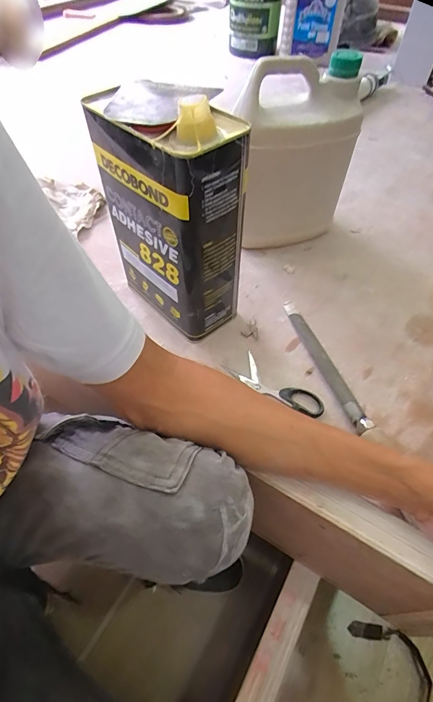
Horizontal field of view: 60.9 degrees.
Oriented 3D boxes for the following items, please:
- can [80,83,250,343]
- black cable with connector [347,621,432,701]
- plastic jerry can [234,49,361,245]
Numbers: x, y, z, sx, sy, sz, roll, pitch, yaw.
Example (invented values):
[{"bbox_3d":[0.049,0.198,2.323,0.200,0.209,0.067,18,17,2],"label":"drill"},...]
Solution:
[{"bbox_3d":[-0.050,-0.148,0.440,0.165,0.251,0.088,37,61,25],"label":"can"},{"bbox_3d":[0.279,0.476,0.568,0.063,0.026,0.141,-30,58,-21],"label":"black cable with connector"},{"bbox_3d":[0.109,-0.295,0.565,0.169,0.233,0.125,-7,53,-5],"label":"plastic jerry can"}]

